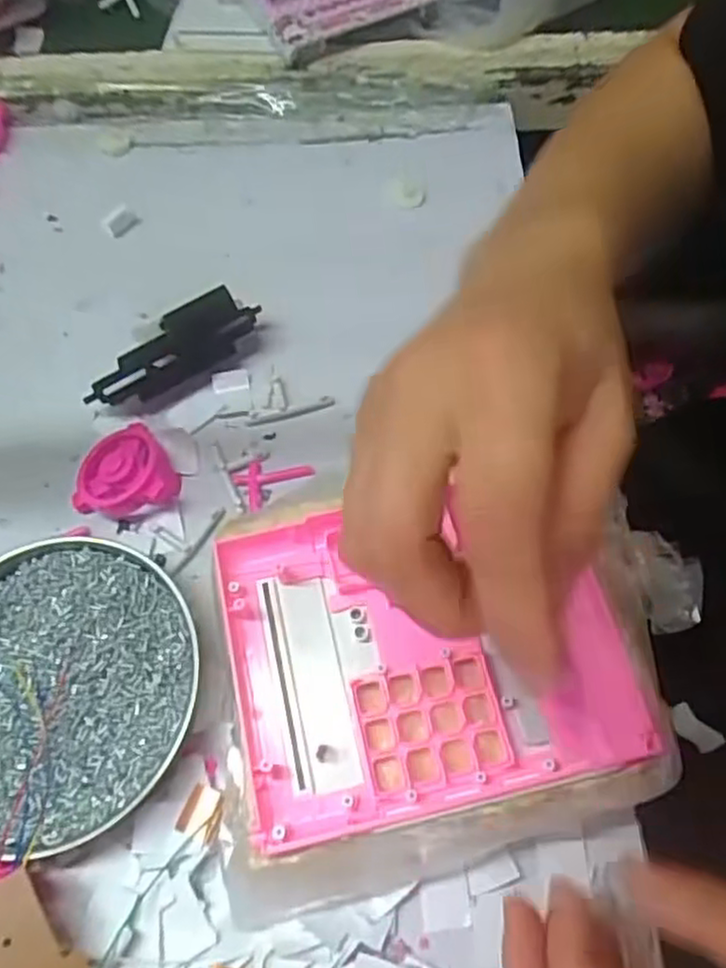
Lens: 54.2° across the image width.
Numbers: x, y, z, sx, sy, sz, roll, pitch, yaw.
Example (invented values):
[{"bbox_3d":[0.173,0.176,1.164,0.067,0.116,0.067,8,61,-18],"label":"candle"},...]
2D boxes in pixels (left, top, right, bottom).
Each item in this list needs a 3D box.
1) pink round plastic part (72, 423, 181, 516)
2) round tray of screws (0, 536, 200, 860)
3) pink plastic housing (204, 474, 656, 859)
[{"bbox_3d":[-0.127,-0.008,0.379,0.051,0.021,0.046,-2,65,0],"label":"pink round plastic part"},{"bbox_3d":[-0.146,0.093,0.328,0.129,0.022,0.133,5,65,3],"label":"round tray of screws"},{"bbox_3d":[0.025,0.071,0.311,0.166,0.020,0.129,-12,63,-5],"label":"pink plastic housing"}]

